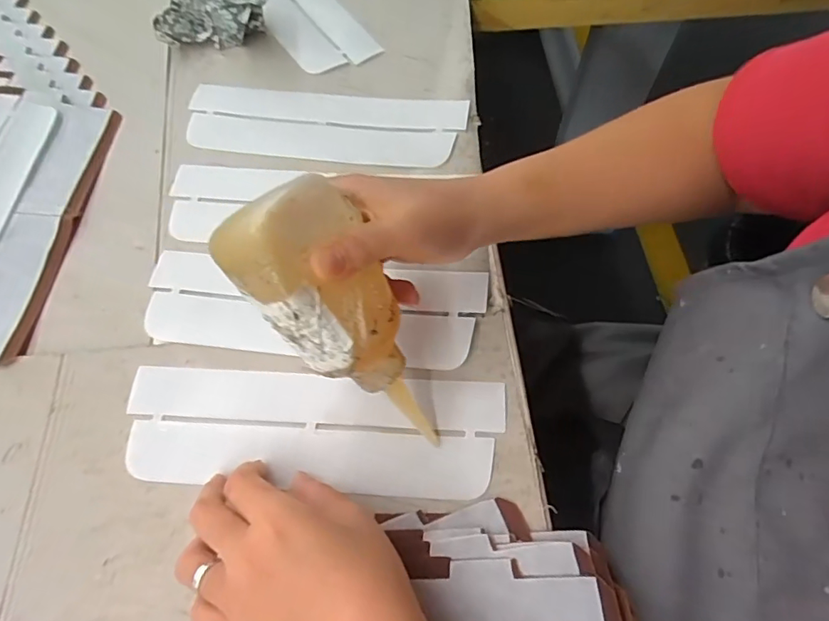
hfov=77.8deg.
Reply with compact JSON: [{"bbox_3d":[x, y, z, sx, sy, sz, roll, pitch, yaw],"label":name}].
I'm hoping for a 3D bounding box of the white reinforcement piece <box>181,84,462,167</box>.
[{"bbox_3d":[-0.074,-0.151,0.418,0.222,0.008,0.070,6,69,6],"label":"white reinforcement piece"}]

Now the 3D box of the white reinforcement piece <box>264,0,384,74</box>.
[{"bbox_3d":[-0.123,-0.302,0.482,0.069,0.013,0.234,-31,67,-14],"label":"white reinforcement piece"}]

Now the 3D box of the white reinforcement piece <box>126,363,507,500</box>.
[{"bbox_3d":[-0.062,0.071,0.308,0.222,0.004,0.069,4,64,4],"label":"white reinforcement piece"}]

